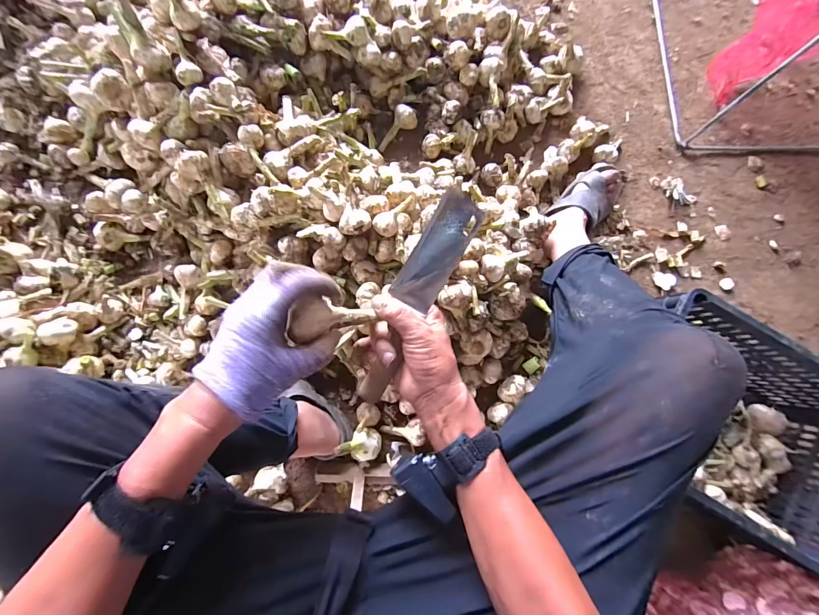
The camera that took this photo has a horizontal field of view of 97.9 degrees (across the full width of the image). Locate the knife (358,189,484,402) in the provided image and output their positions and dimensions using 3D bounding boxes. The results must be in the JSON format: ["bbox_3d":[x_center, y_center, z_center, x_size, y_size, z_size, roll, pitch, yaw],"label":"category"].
[{"bbox_3d":[-0.001,-0.008,0.381,0.051,0.009,0.238,33,103,14],"label":"knife"}]

